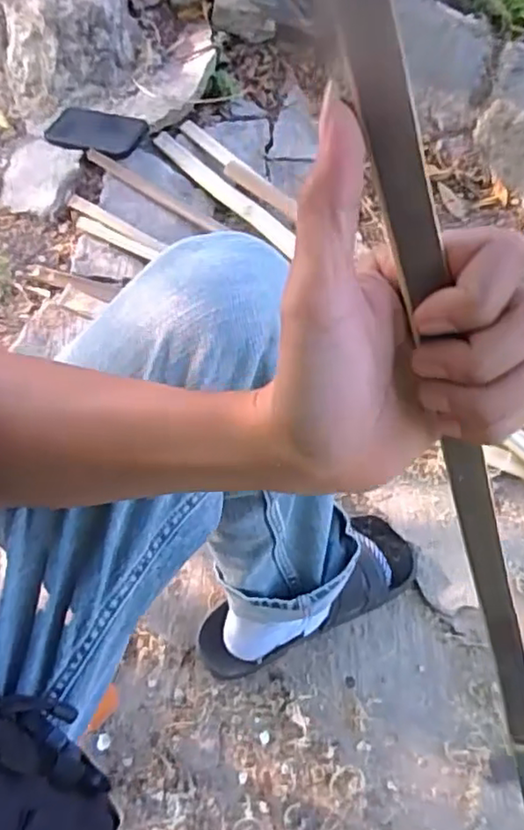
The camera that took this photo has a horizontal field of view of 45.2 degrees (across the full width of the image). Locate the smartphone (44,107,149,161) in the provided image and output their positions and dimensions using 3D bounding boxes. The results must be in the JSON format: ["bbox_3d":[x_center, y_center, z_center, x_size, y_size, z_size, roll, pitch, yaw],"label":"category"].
[{"bbox_3d":[-0.271,-0.456,1.008,0.160,0.012,0.087,22,66,14],"label":"smartphone"}]

